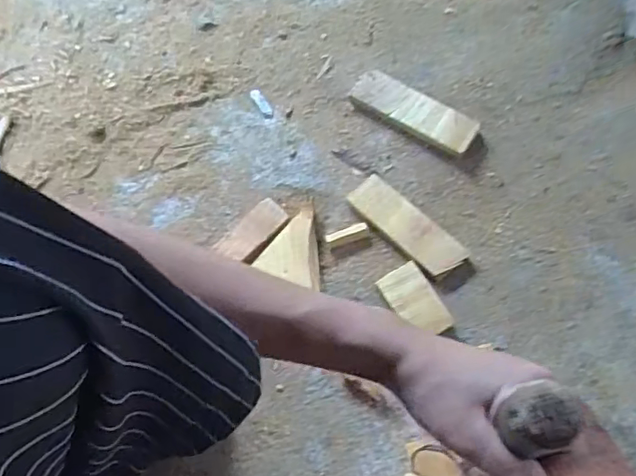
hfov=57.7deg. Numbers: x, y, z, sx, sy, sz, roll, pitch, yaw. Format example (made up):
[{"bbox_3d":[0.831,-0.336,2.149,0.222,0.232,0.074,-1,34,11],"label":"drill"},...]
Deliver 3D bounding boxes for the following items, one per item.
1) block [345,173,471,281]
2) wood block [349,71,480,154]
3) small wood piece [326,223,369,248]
[{"bbox_3d":[0.085,-0.012,0.562,0.045,0.017,0.125,-42,71,-14],"label":"block"},{"bbox_3d":[0.101,-0.134,0.611,0.138,0.017,0.039,33,72,15],"label":"wood block"},{"bbox_3d":[0.028,-0.002,0.562,0.041,0.009,0.014,-18,67,-5],"label":"small wood piece"}]

